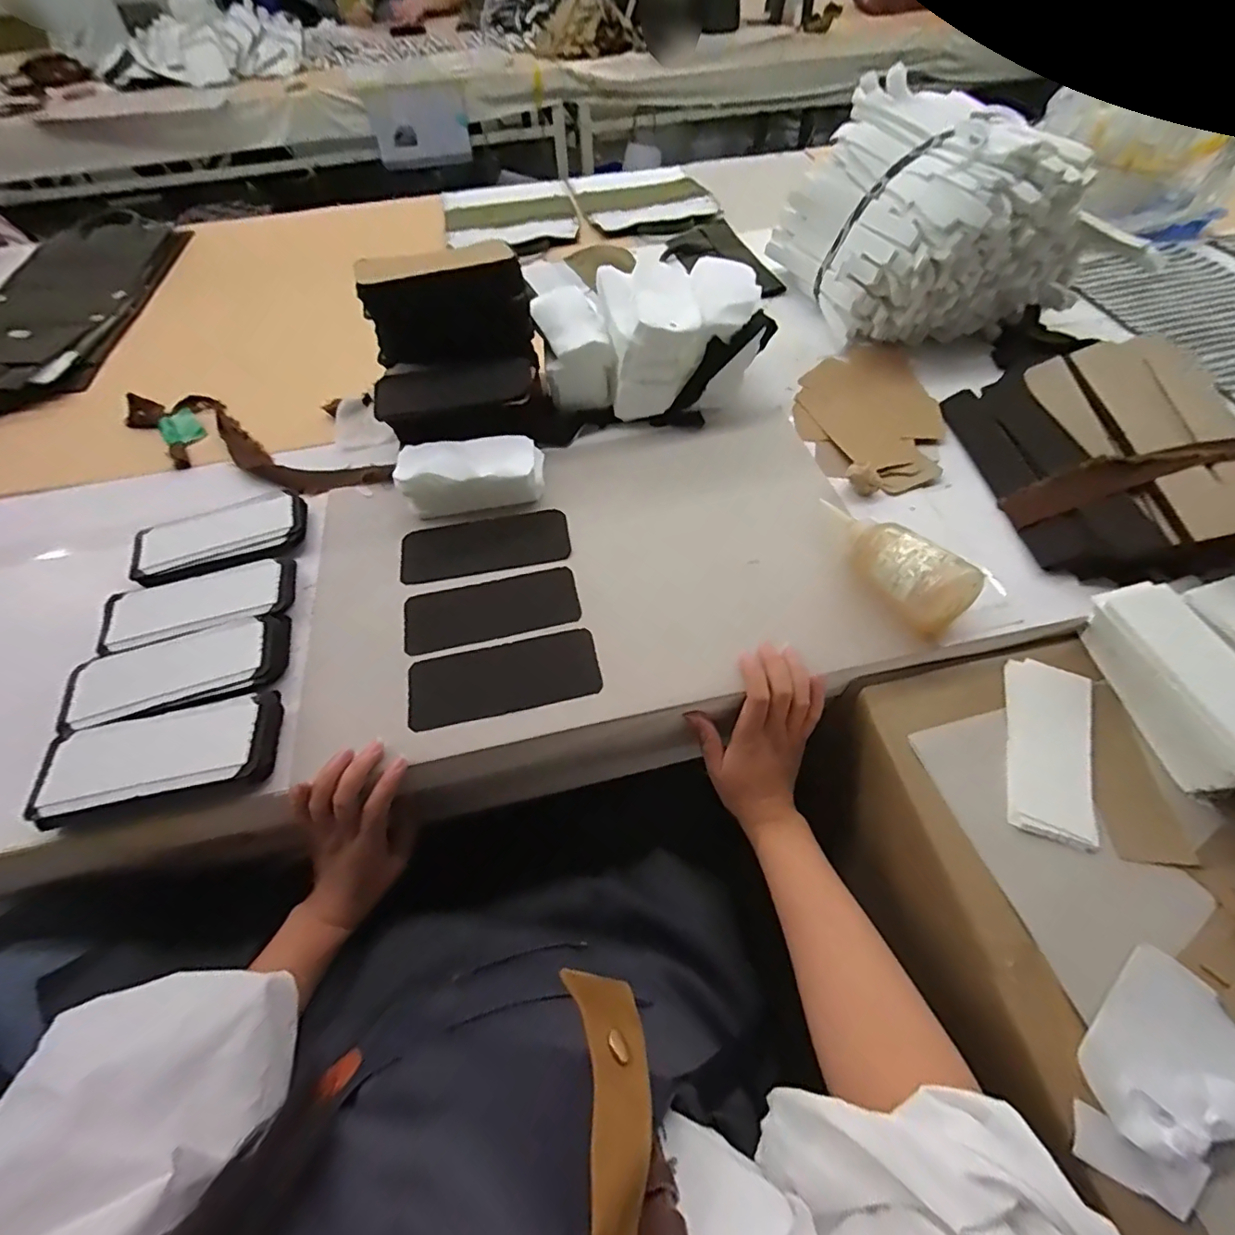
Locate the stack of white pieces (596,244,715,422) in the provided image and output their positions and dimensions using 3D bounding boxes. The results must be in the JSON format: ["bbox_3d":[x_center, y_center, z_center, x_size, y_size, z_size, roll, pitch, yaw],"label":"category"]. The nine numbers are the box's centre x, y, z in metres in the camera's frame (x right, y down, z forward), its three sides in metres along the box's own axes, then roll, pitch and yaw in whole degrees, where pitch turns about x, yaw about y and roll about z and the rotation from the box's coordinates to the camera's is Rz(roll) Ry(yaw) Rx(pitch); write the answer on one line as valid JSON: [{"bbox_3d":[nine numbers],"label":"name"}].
[{"bbox_3d":[0.037,-0.338,0.675,0.108,0.126,0.141,-12,54,-6],"label":"stack of white pieces"}]

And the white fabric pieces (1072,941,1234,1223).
[{"bbox_3d":[0.347,0.289,0.315,0.133,0.033,0.122,-36,63,-18],"label":"white fabric pieces"}]

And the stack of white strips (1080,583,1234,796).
[{"bbox_3d":[0.450,0.054,0.439,0.059,0.066,0.159,-12,55,-4],"label":"stack of white strips"}]

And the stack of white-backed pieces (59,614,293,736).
[{"bbox_3d":[-0.382,0.047,0.483,0.163,0.033,0.079,-16,56,-9],"label":"stack of white-backed pieces"}]

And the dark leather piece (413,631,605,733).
[{"bbox_3d":[-0.100,0.053,0.486,0.165,0.006,0.071,-11,53,-5],"label":"dark leather piece"}]

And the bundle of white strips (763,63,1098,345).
[{"bbox_3d":[0.416,-0.532,0.732,0.290,0.210,0.286,-12,54,-6],"label":"bundle of white strips"}]

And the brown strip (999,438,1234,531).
[{"bbox_3d":[0.491,-0.137,0.516,0.207,0.031,0.040,-15,55,24],"label":"brown strip"}]

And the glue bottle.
[{"bbox_3d":[0.249,-0.045,0.499,0.058,0.066,0.146,-29,58,-18],"label":"glue bottle"}]

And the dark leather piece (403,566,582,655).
[{"bbox_3d":[-0.122,-0.009,0.534,0.166,0.004,0.071,-12,54,-5],"label":"dark leather piece"}]

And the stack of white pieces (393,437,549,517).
[{"bbox_3d":[-0.162,-0.158,0.609,0.157,0.055,0.079,-11,55,-6],"label":"stack of white pieces"}]

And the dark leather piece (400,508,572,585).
[{"bbox_3d":[-0.139,-0.078,0.580,0.174,0.005,0.073,-11,58,-4],"label":"dark leather piece"}]

